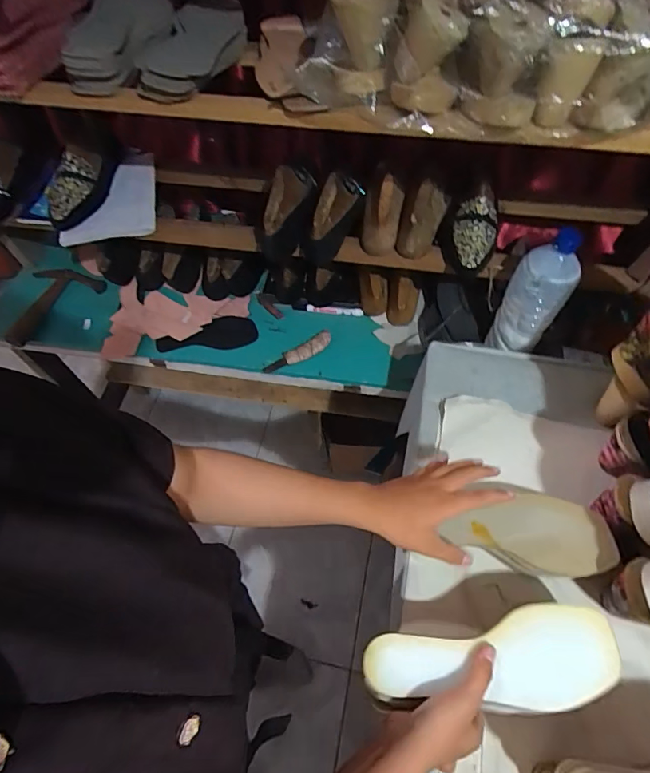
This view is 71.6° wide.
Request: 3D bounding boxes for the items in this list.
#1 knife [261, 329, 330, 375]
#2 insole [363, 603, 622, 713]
[{"bbox_3d":[-0.050,-0.064,0.895,0.151,0.014,0.036,-31,64,-16],"label":"knife"},{"bbox_3d":[0.155,0.257,0.423,0.230,0.019,0.080,-4,60,-1],"label":"insole"}]

